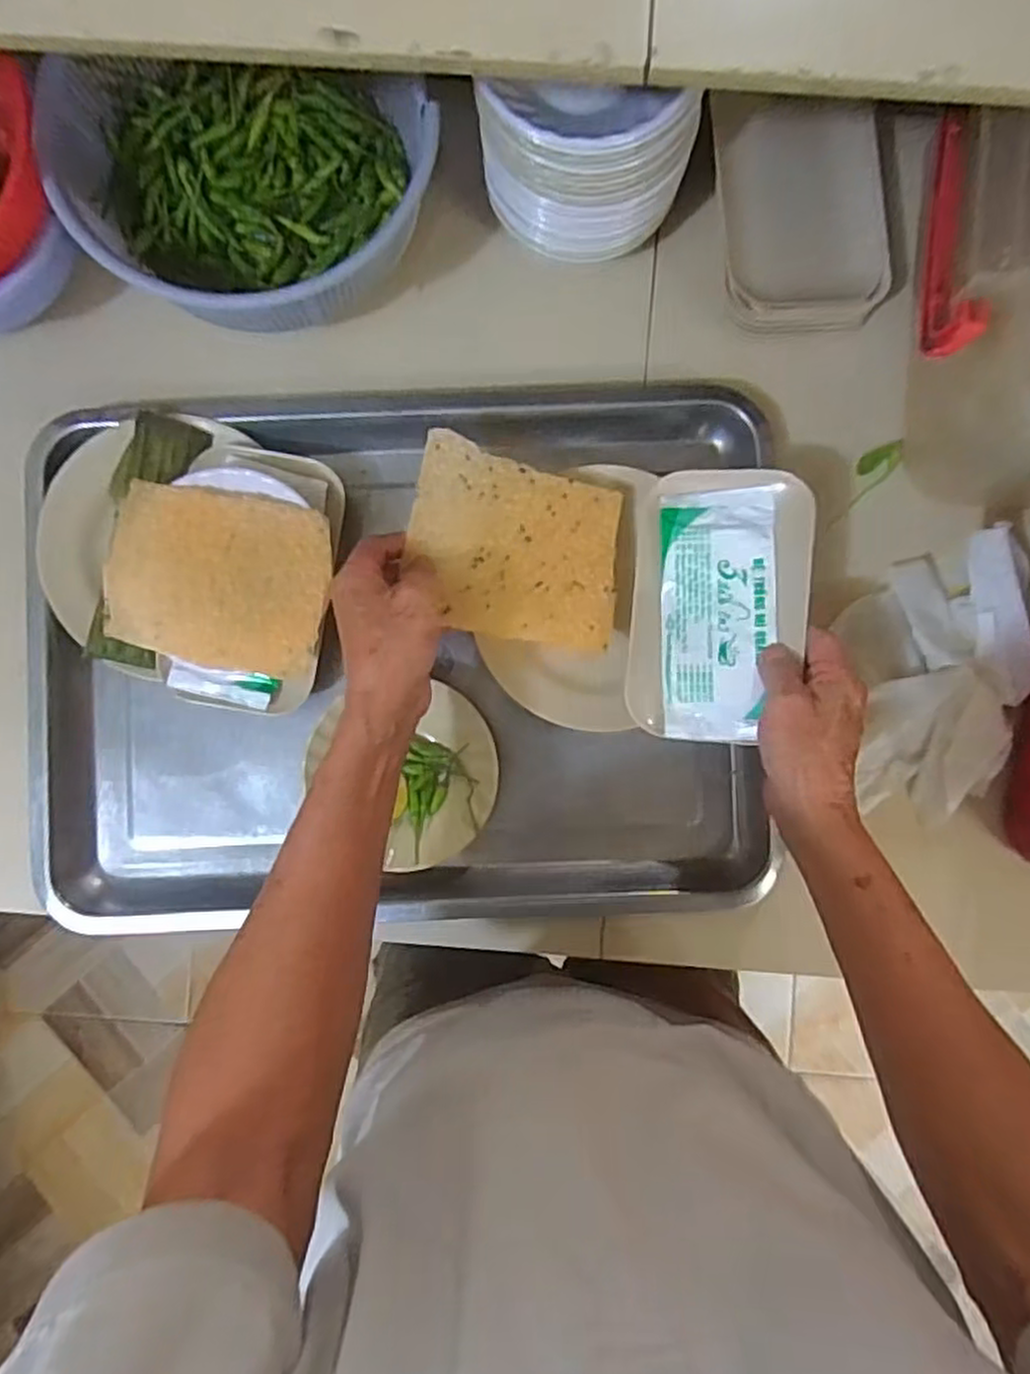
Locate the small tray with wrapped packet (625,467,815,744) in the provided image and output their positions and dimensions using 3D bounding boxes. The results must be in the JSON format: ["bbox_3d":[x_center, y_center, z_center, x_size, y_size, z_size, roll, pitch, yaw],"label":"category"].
[{"bbox_3d":[0.123,-0.050,0.449,0.102,0.014,0.163,3,85,14],"label":"small tray with wrapped packet"}]

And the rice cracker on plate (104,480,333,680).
[{"bbox_3d":[-0.181,-0.066,0.451,0.129,0.011,0.103,9,88,-1],"label":"rice cracker on plate"}]

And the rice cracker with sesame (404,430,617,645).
[{"bbox_3d":[0.002,-0.086,0.458,0.132,0.004,0.107,12,90,-12],"label":"rice cracker with sesame"}]

